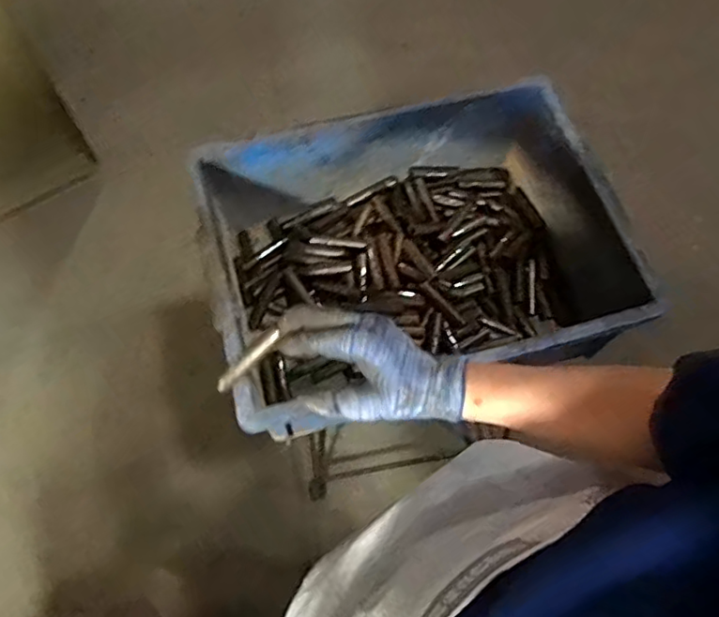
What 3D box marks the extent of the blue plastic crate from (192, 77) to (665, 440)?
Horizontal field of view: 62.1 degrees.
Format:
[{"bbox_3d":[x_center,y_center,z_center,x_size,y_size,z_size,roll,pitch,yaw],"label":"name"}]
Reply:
[{"bbox_3d":[0.065,-0.061,0.761,0.463,0.177,0.354,-13,64,-6],"label":"blue plastic crate"}]

